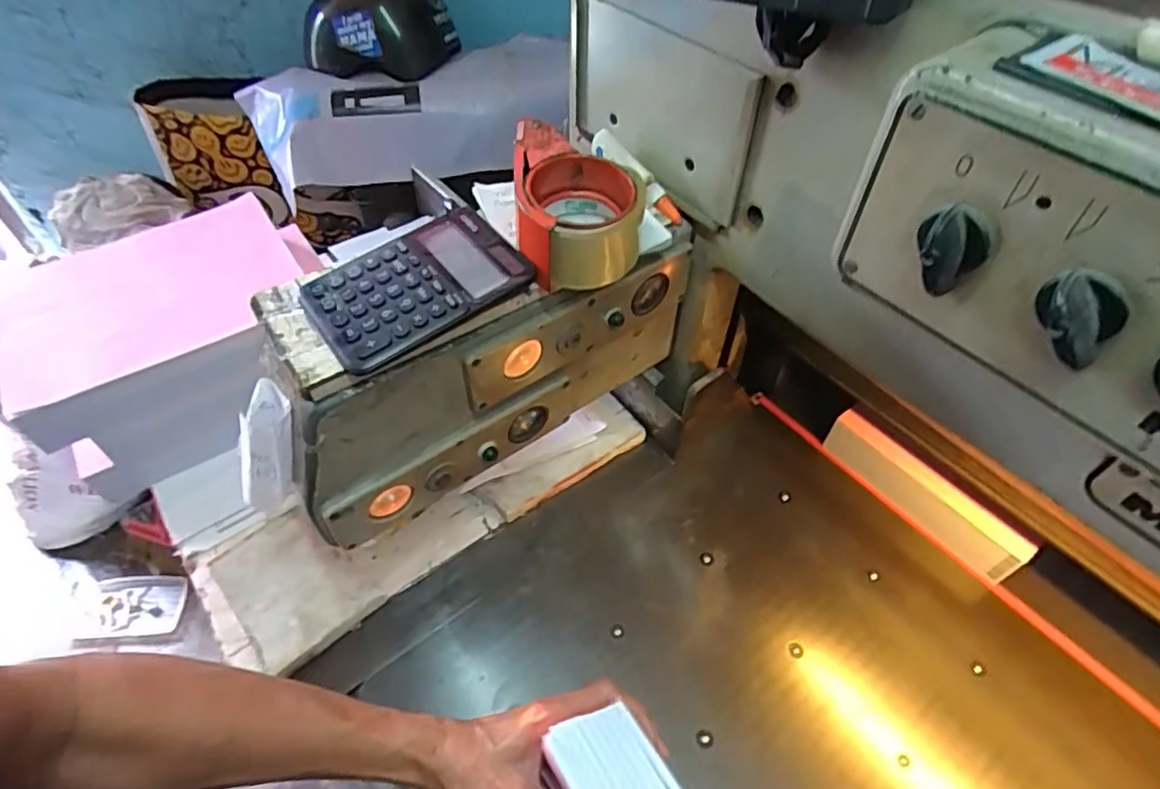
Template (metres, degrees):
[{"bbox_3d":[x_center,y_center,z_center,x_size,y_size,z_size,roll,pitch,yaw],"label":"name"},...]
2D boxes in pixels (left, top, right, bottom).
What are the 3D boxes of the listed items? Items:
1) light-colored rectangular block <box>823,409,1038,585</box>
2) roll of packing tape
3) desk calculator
[{"bbox_3d":[0.353,0.103,0.657,0.026,0.059,0.208,-31,56,-24],"label":"light-colored rectangular block"},{"bbox_3d":[0.007,-0.130,0.471,0.078,0.058,0.085,0,49,0],"label":"roll of packing tape"},{"bbox_3d":[-0.117,-0.080,0.452,0.145,0.025,0.092,-29,56,-23],"label":"desk calculator"}]

